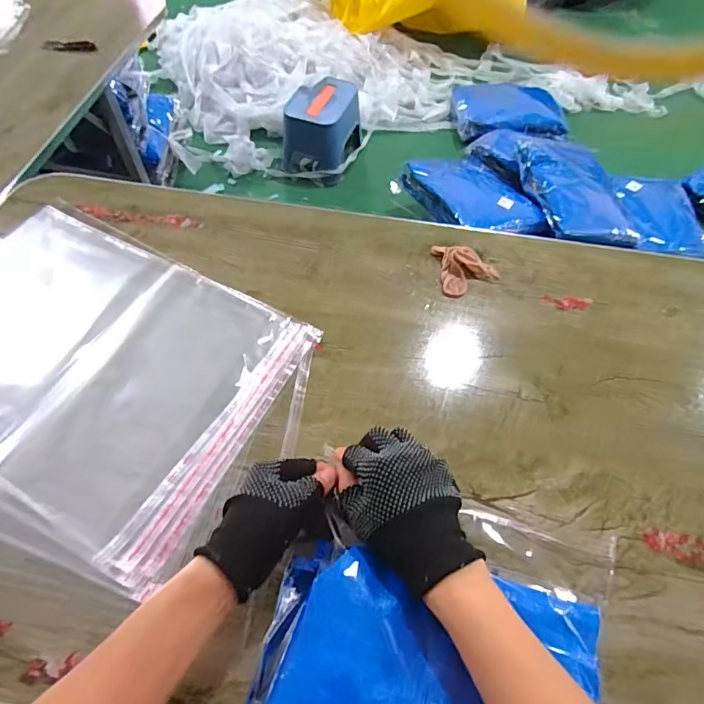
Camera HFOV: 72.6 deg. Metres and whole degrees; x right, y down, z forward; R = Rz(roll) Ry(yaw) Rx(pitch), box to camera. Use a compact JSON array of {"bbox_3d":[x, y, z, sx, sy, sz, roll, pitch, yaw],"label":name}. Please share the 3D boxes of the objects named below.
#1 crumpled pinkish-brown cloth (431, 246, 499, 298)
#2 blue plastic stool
[{"bbox_3d":[0.145,-0.107,0.606,0.073,0.016,0.076,-6,60,-5],"label":"crumpled pinkish-brown cloth"},{"bbox_3d":[-0.081,-0.625,1.345,0.176,0.167,0.201,17,61,9],"label":"blue plastic stool"}]

